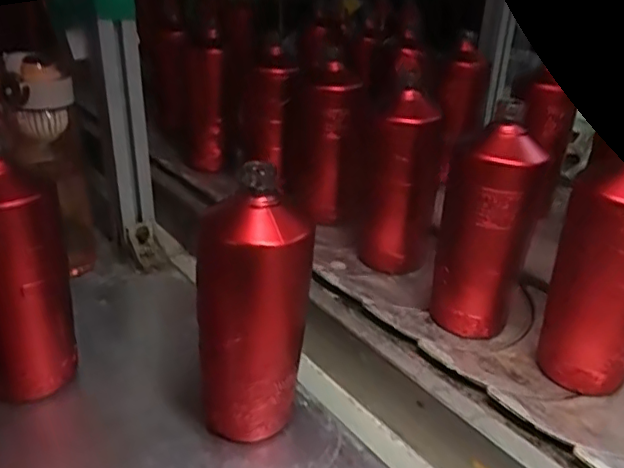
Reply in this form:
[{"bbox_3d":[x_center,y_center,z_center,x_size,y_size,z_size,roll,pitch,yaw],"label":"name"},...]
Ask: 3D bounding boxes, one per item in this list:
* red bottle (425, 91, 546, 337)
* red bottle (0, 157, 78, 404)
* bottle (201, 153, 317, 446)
[{"bbox_3d":[0.157,-0.002,0.520,0.066,0.199,0.069,17,33,26],"label":"red bottle"},{"bbox_3d":[-0.231,0.037,0.465,0.074,0.199,0.084,-15,33,-26],"label":"red bottle"},{"bbox_3d":[-0.042,0.059,0.437,0.082,0.197,0.066,-1,30,-5],"label":"bottle"}]

